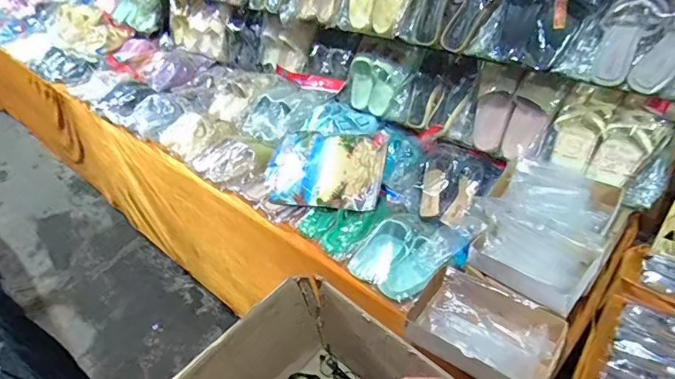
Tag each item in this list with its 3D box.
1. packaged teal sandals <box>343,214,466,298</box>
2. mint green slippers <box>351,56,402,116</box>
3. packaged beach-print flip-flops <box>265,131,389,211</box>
[{"bbox_3d":[0.152,0.127,0.923,0.210,0.071,0.185,-33,47,-29],"label":"packaged teal sandals"},{"bbox_3d":[0.113,-0.302,1.240,0.159,0.146,0.049,27,32,33],"label":"mint green slippers"},{"bbox_3d":[-0.038,-0.065,1.134,0.322,0.033,0.237,4,61,19],"label":"packaged beach-print flip-flops"}]

